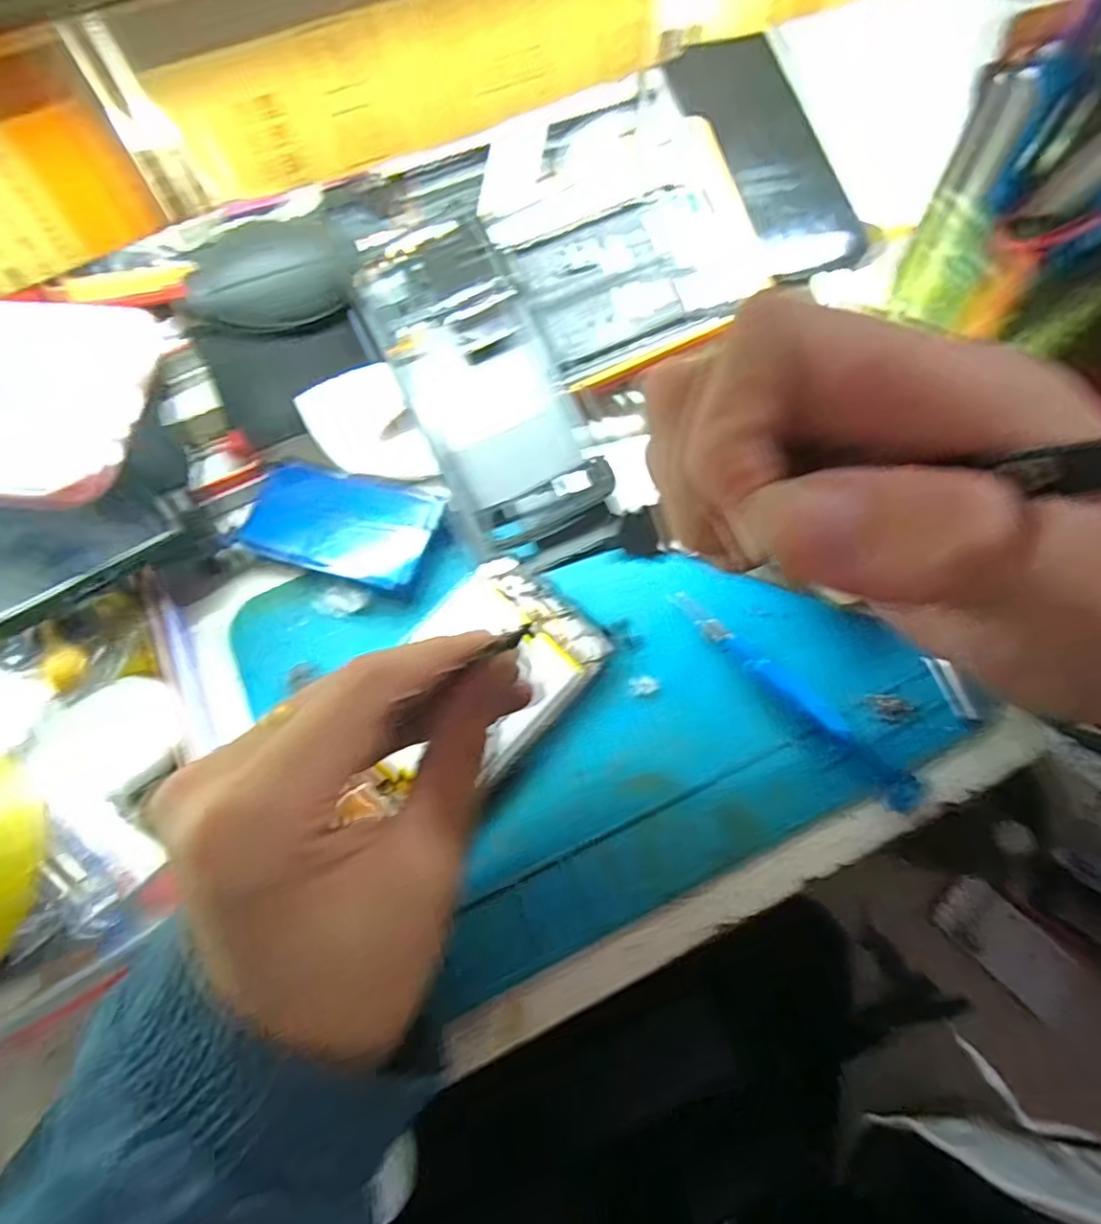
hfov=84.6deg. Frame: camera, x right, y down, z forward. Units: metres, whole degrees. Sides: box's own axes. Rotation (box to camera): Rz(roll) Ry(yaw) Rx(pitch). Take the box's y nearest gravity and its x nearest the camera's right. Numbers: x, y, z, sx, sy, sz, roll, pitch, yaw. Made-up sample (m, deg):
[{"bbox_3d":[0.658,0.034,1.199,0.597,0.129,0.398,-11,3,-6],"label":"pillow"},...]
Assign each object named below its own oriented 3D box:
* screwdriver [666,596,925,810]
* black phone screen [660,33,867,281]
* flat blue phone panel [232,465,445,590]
[{"bbox_3d":[0.100,0.034,0.253,0.011,0.012,0.122,-41,72,-14],"label":"screwdriver"},{"bbox_3d":[0.112,-0.234,0.307,0.064,0.014,0.139,-19,81,-6],"label":"black phone screen"},{"bbox_3d":[-0.097,-0.042,0.284,0.091,0.011,0.051,15,69,8],"label":"flat blue phone panel"}]

